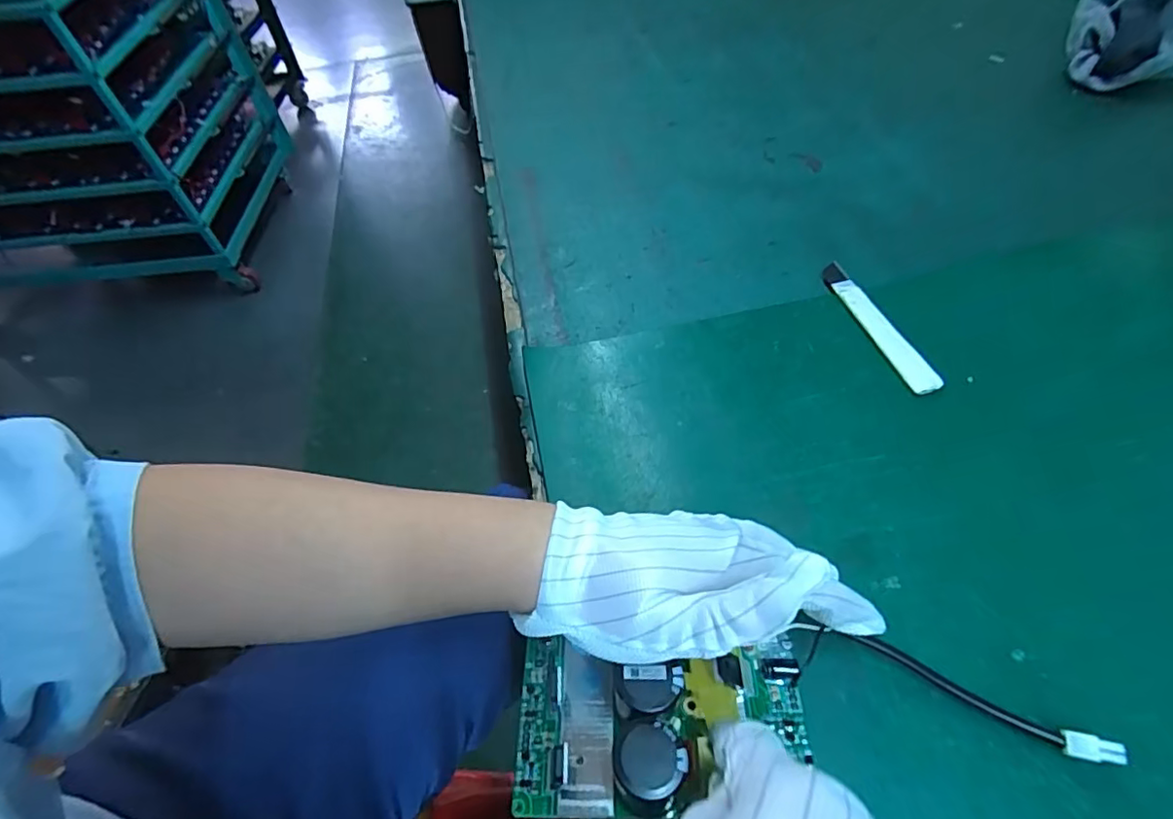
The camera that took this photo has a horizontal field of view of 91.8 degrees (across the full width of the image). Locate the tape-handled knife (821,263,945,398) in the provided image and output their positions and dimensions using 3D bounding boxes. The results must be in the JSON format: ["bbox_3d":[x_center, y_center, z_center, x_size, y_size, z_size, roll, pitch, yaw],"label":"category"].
[{"bbox_3d":[0.221,-0.066,0.435,0.022,0.008,0.138,-15,53,-7],"label":"tape-handled knife"}]

